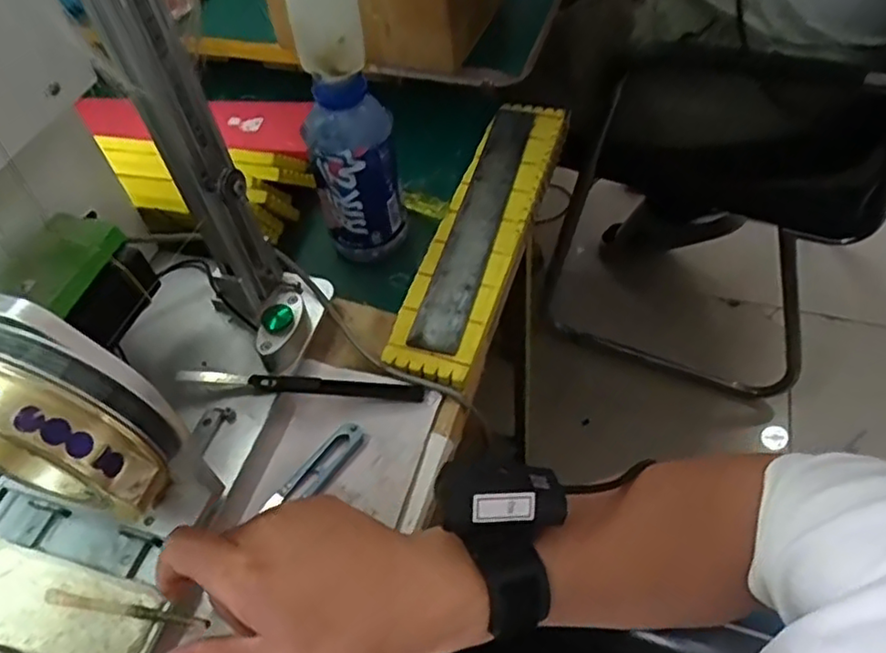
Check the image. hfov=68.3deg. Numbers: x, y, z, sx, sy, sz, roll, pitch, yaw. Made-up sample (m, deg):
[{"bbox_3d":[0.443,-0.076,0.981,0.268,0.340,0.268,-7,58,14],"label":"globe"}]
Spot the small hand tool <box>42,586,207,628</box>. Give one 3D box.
[{"bbox_3d":[-0.188,0.168,0.387,0.106,0.007,0.008,5,52,12],"label":"small hand tool"}]

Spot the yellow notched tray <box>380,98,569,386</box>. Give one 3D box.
[{"bbox_3d":[0.038,-0.096,0.588,0.075,0.017,0.339,13,54,16],"label":"yellow notched tray"}]

